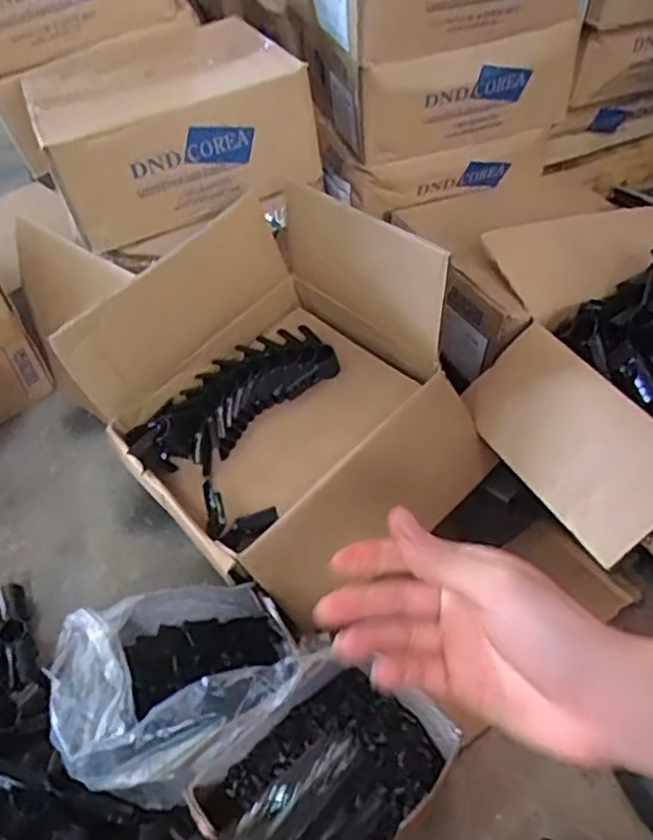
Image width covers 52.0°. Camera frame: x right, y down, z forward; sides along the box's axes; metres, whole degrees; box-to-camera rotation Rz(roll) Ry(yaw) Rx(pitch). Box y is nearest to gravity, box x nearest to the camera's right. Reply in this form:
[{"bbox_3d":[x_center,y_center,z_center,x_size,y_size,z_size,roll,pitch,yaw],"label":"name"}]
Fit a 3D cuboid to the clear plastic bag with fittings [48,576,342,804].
[{"bbox_3d":[-0.143,0.259,0.658,0.213,0.154,0.186,-28,51,-23],"label":"clear plastic bag with fittings"}]

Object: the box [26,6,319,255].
[{"bbox_3d":[-0.207,-0.394,0.881,0.317,0.143,0.288,-17,47,-14],"label":"box"}]

